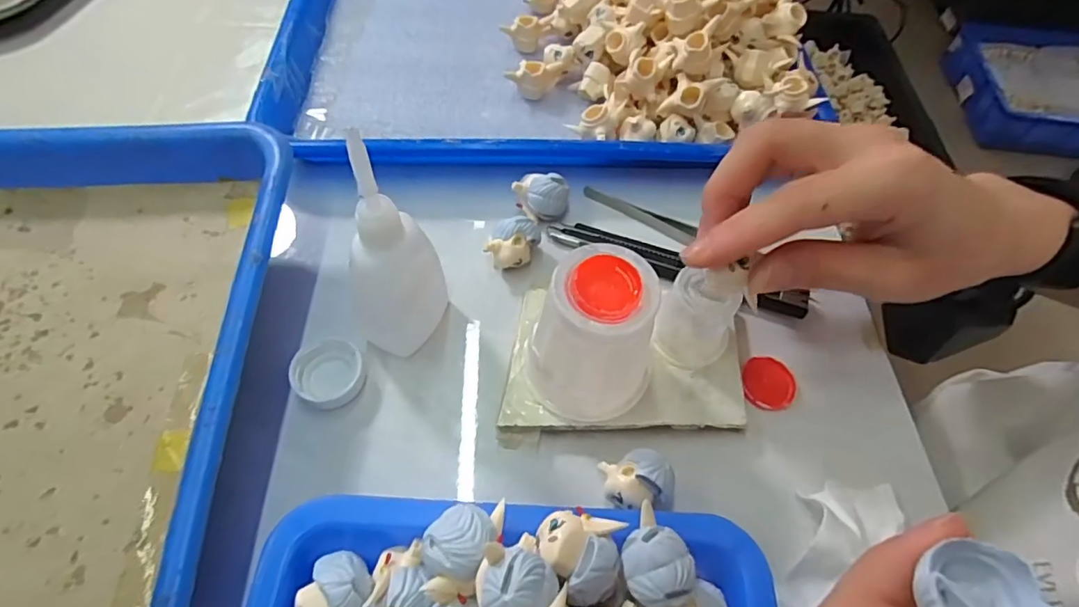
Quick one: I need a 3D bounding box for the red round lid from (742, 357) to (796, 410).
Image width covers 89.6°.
[{"bbox_3d":[0.107,0.036,0.251,0.025,0.004,0.025,2,59,-3],"label":"red round lid"}]

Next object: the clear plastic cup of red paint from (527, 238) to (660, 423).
[{"bbox_3d":[0.022,0.016,0.220,0.046,0.068,0.047,2,59,-3],"label":"clear plastic cup of red paint"}]

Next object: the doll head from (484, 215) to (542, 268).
[{"bbox_3d":[-0.014,-0.030,0.274,0.022,0.022,0.022,21,60,9],"label":"doll head"}]

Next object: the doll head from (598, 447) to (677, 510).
[{"bbox_3d":[0.038,0.070,0.216,0.026,0.022,0.022,8,59,1],"label":"doll head"}]

